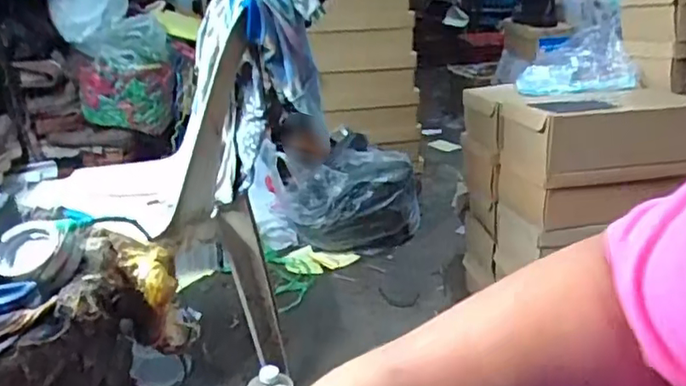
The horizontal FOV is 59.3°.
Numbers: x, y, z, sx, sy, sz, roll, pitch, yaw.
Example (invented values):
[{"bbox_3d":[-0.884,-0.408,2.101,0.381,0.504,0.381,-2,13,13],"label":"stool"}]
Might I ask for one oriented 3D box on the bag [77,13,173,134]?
[{"bbox_3d":[-0.628,-0.345,1.725,0.237,0.300,0.183,-12,24,-24],"label":"bag"}]

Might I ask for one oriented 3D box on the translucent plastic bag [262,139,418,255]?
[{"bbox_3d":[0.014,0.011,1.710,0.415,0.257,0.219,-4,22,-5],"label":"translucent plastic bag"}]

